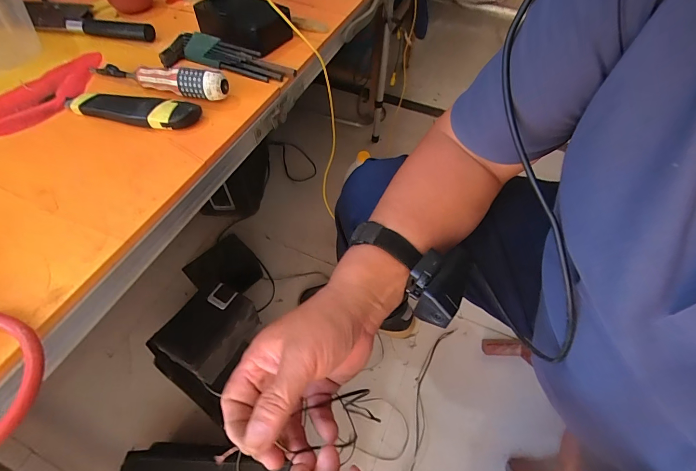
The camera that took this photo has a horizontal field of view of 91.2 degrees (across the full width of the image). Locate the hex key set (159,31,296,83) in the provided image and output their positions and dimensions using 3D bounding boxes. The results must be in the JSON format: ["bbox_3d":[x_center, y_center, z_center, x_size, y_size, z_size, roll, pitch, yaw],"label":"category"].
[{"bbox_3d":[-0.158,-0.229,0.446,0.172,0.024,0.052,19,57,10],"label":"hex key set"}]

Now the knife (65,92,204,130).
[{"bbox_3d":[-0.245,-0.141,0.381,0.159,0.021,0.033,9,56,4],"label":"knife"}]

